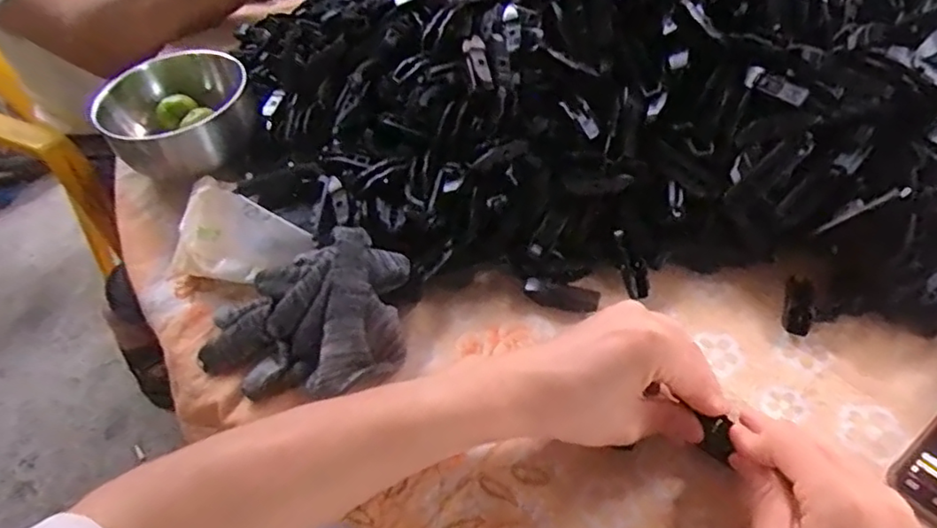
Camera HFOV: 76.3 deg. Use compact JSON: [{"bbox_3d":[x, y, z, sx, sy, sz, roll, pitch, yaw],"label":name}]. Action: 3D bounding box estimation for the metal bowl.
[{"bbox_3d":[-0.245,-0.124,0.520,0.117,0.071,0.122,-3,50,4],"label":"metal bowl"}]

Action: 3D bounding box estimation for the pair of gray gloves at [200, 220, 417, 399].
[{"bbox_3d":[-0.112,0.031,0.406,0.129,0.051,0.105,-1,51,6],"label":"pair of gray gloves"}]

